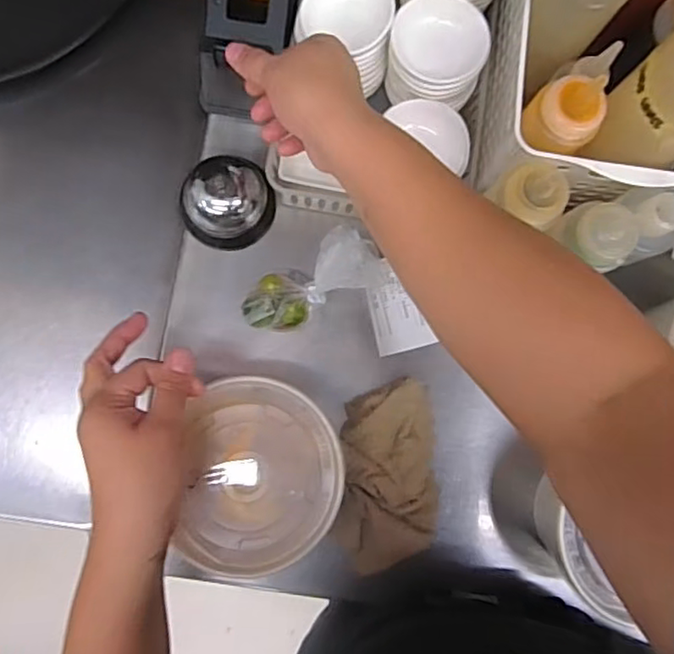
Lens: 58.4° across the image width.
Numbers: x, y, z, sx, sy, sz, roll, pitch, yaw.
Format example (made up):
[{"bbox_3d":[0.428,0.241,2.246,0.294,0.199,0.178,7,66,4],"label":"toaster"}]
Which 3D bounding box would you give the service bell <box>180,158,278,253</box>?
[{"bbox_3d":[-0.094,-0.104,0.522,0.071,0.051,0.072,0,84,-5],"label":"service bell"}]

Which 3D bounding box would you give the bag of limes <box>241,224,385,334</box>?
[{"bbox_3d":[-0.020,-0.034,0.479,0.111,0.051,0.054,-27,87,18],"label":"bag of limes"}]

